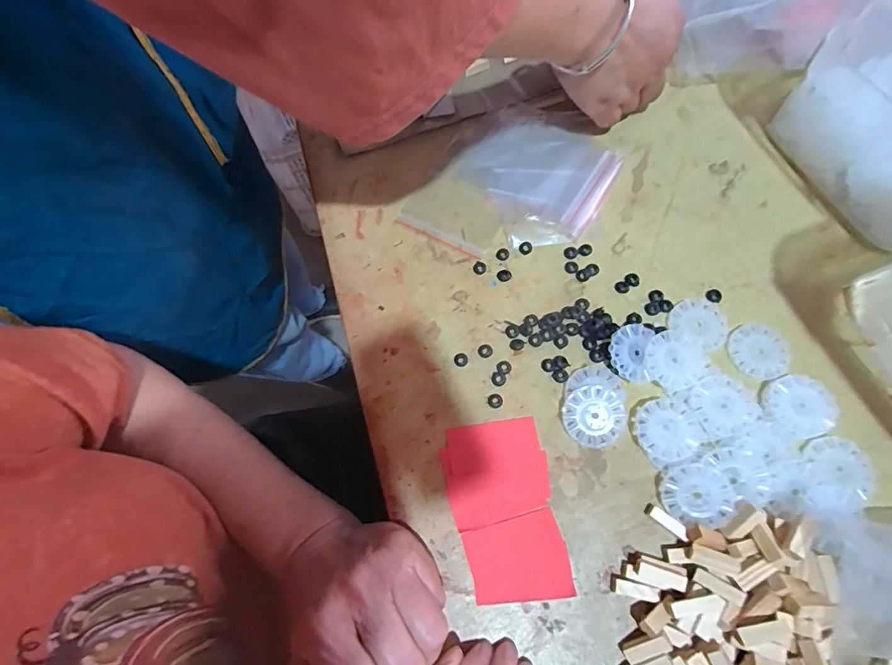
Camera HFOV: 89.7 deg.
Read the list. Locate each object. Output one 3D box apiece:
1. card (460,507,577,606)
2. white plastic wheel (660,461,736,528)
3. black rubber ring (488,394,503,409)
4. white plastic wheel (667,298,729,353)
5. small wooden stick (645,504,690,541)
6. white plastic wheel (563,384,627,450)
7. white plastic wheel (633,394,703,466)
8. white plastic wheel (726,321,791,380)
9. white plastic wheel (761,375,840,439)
[{"bbox_3d":[0.044,0.140,0.275,0.059,0.004,0.047,-14,69,-2],"label":"card"},{"bbox_3d":[0.154,0.099,0.275,0.039,0.008,0.036,-1,84,13],"label":"white plastic wheel"},{"bbox_3d":[0.034,0.047,0.309,0.010,0.004,0.010,-1,69,2],"label":"black rubber ring"},{"bbox_3d":[0.182,-0.008,0.320,0.038,0.006,0.037,-1,67,2],"label":"white plastic wheel"},{"bbox_3d":[0.135,0.116,0.274,0.027,0.005,0.007,36,74,29],"label":"small wooden stick"},{"bbox_3d":[0.097,0.056,0.296,0.038,0.007,0.038,-1,85,7],"label":"white plastic wheel"},{"bbox_3d":[0.144,0.064,0.293,0.040,0.010,0.039,-1,69,2],"label":"white plastic wheel"},{"bbox_3d":[0.218,0.012,0.312,0.041,0.004,0.039,-1,69,2],"label":"white plastic wheel"},{"bbox_3d":[0.230,0.048,0.293,0.040,0.011,0.040,-1,69,2],"label":"white plastic wheel"}]

